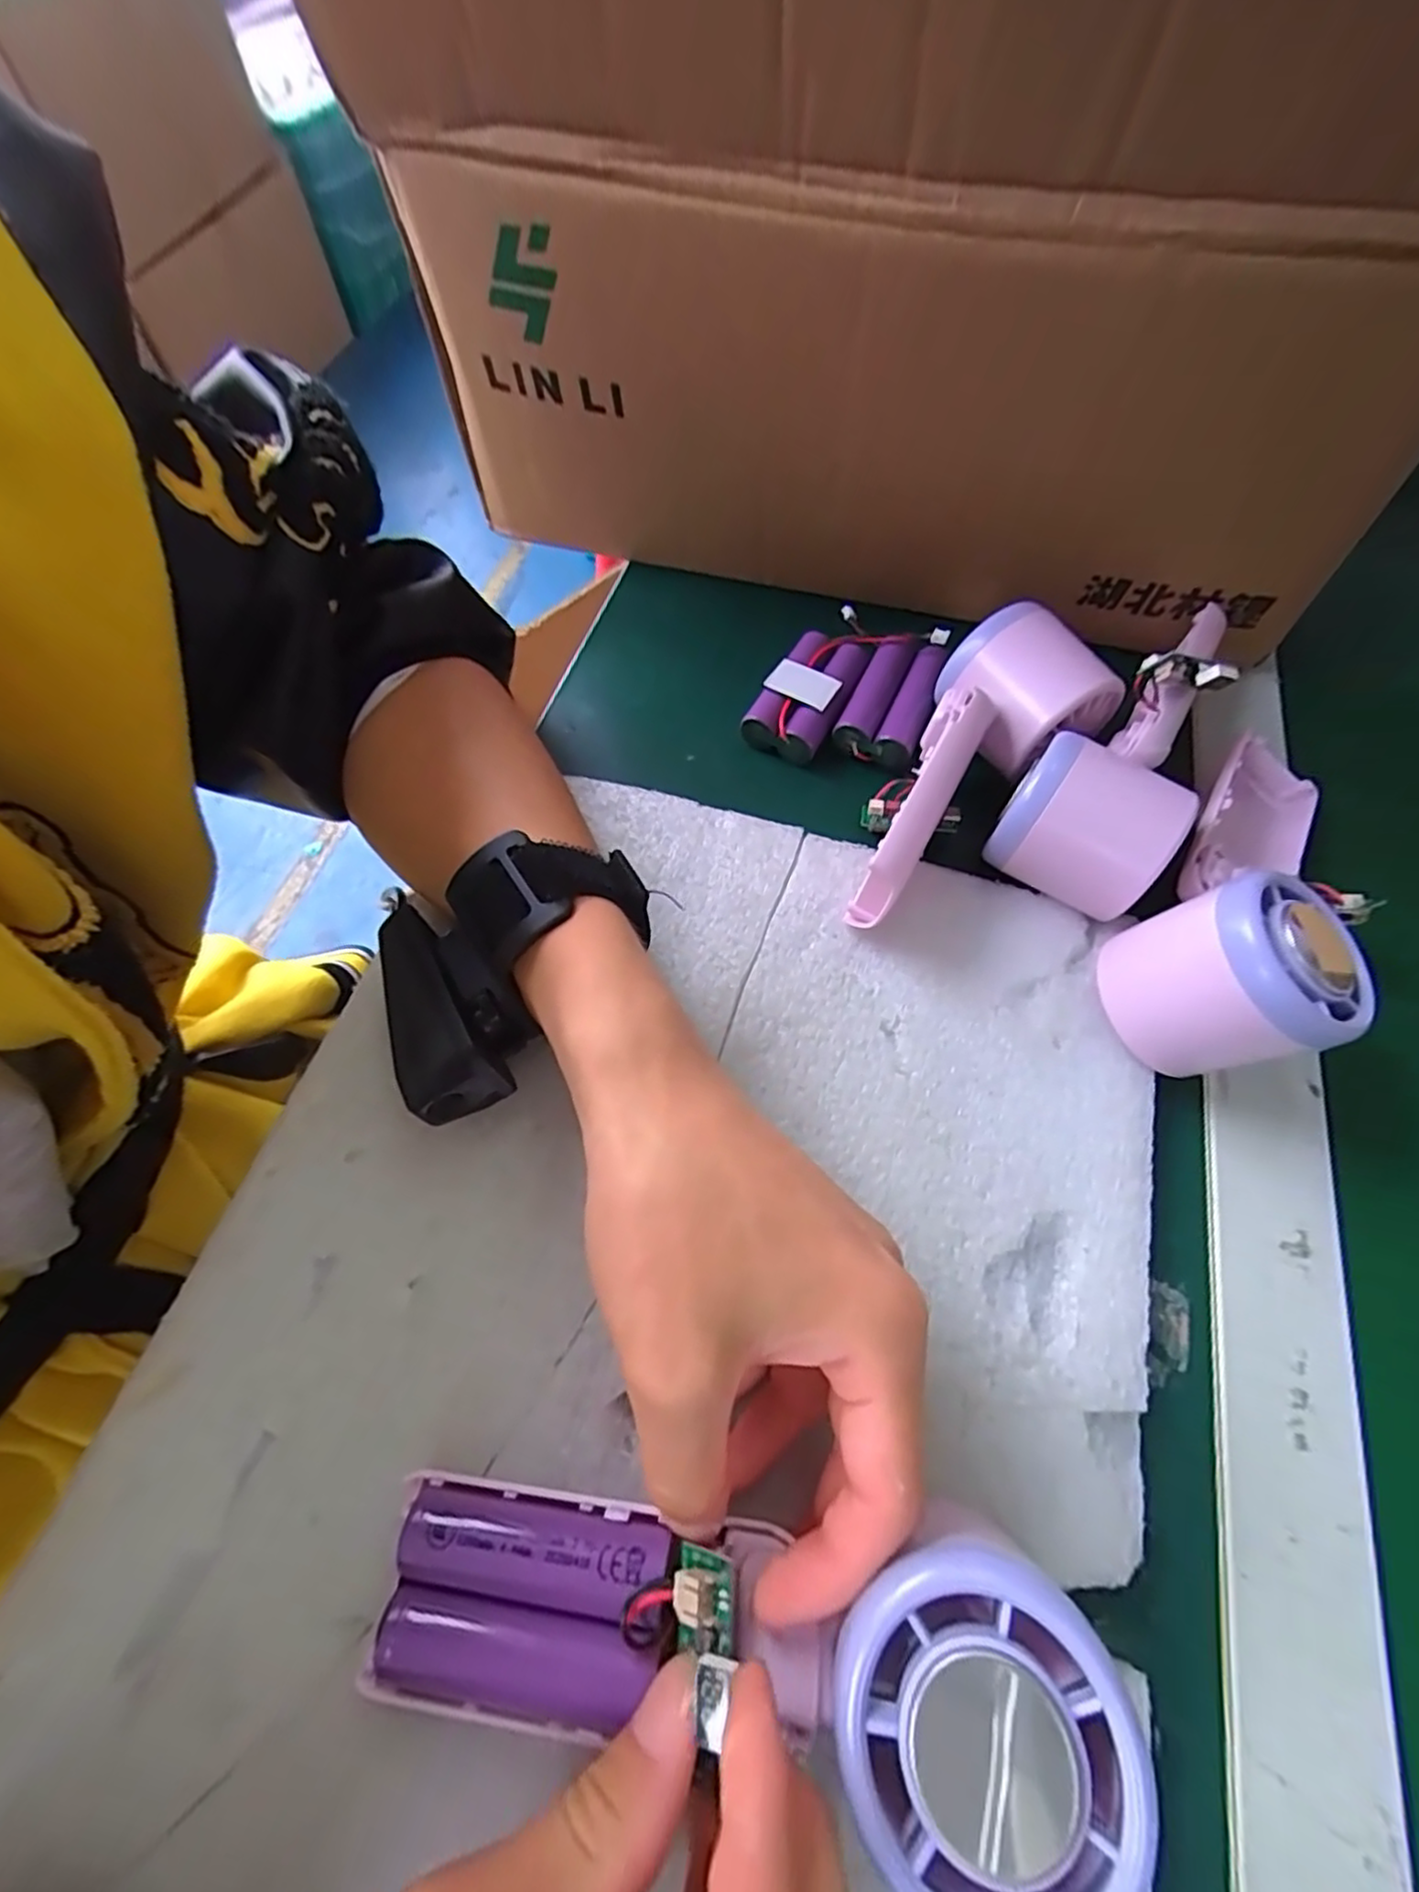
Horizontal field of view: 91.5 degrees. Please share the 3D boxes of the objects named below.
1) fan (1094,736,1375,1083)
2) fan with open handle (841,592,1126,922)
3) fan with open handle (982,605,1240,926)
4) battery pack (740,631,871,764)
[{"bbox_3d":[0.202,-0.024,0.262,0.063,0.063,0.158,32,54,14],"label":"fan"},{"bbox_3d":[0.106,-0.065,0.272,0.065,0.049,0.144,27,65,12],"label":"fan with open handle"},{"bbox_3d":[0.162,-0.071,0.271,0.059,0.054,0.101,32,66,14],"label":"fan with open handle"},{"bbox_3d":[0.046,-0.117,0.322,0.034,0.020,0.067,29,66,13],"label":"battery pack"}]

